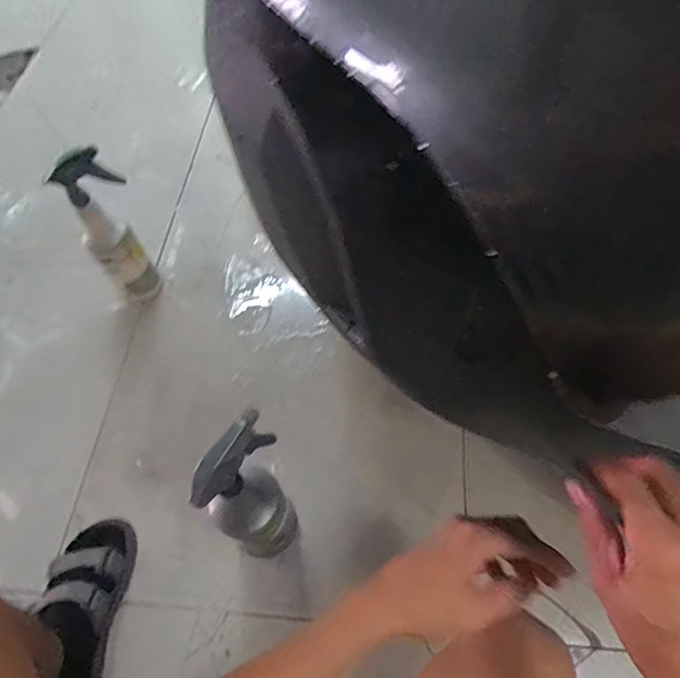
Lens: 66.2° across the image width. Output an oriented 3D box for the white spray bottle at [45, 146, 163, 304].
[{"bbox_3d":[-0.416,-0.204,0.942,0.110,0.320,0.086,-38,63,-16],"label":"white spray bottle"}]

